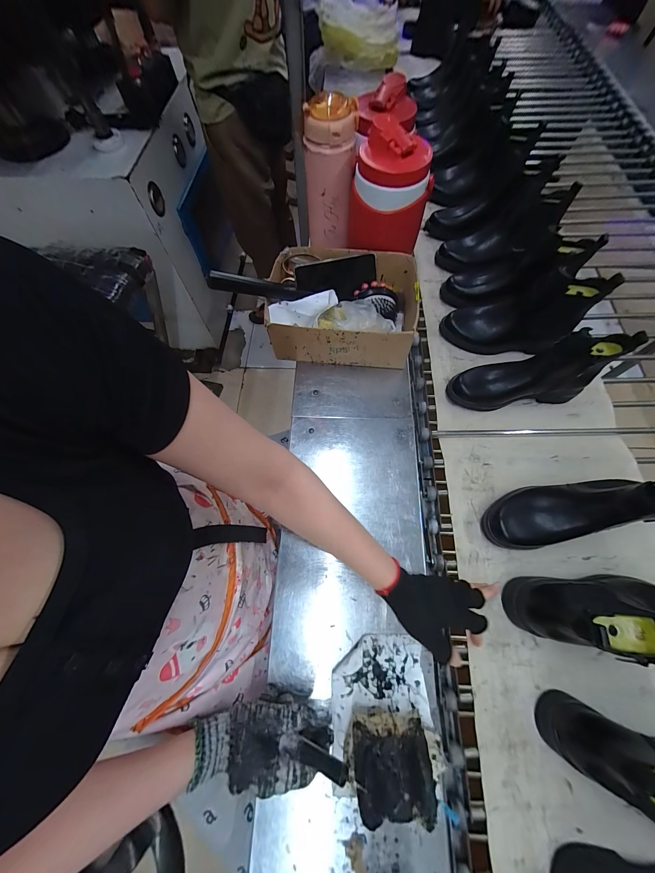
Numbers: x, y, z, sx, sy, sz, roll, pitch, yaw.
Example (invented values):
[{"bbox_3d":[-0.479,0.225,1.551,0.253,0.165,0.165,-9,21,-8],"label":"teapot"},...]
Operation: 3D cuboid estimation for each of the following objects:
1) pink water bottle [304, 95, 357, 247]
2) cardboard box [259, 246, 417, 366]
[{"bbox_3d":[0.006,-0.507,0.582,0.096,0.214,0.088,-4,65,2],"label":"pink water bottle"},{"bbox_3d":[0.029,-0.255,0.586,0.275,0.121,0.203,6,68,4],"label":"cardboard box"}]

